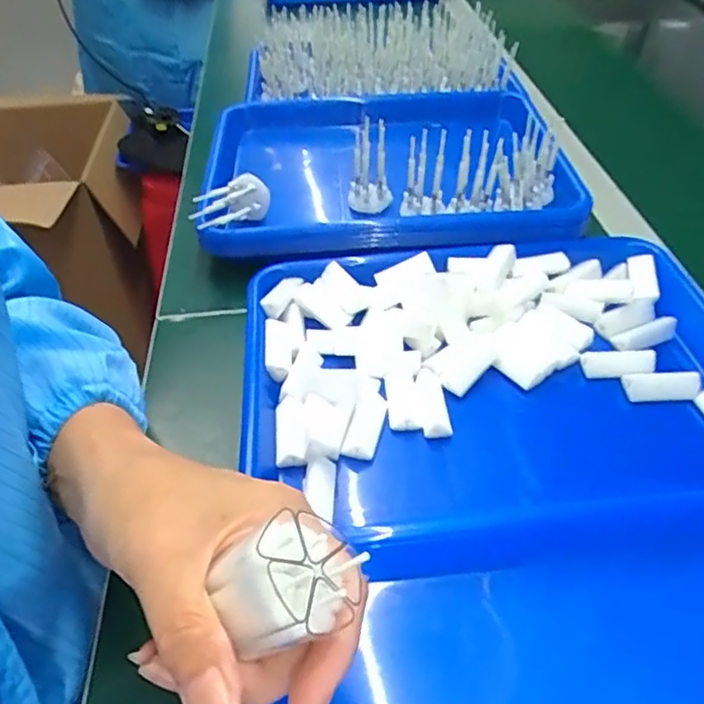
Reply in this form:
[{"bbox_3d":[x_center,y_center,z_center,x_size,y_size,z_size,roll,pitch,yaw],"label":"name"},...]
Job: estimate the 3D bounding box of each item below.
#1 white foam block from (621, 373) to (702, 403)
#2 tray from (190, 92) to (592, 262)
[{"bbox_3d":[0.206,0.022,0.394,0.048,0.011,0.018,-1,46,1],"label":"white foam block"},{"bbox_3d":[0.030,-0.185,0.569,0.324,0.106,0.280,-5,46,-3],"label":"tray"}]

